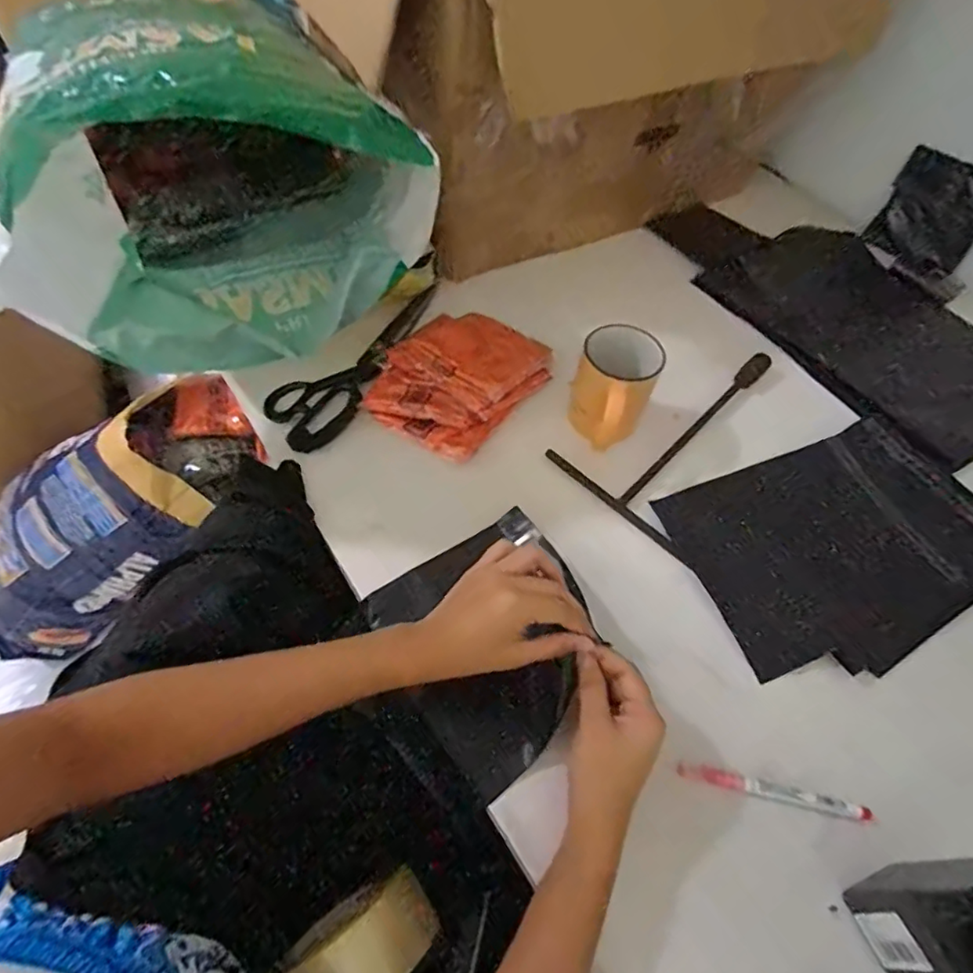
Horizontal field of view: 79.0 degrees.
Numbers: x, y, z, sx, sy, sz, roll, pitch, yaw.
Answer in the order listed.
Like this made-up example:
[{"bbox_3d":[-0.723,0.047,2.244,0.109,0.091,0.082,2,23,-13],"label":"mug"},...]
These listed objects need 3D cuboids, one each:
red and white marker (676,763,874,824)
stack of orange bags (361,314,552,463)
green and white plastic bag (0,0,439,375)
[{"bbox_3d":[0.215,0.227,0.440,0.141,0.006,0.013,12,56,4],"label":"red and white marker"},{"bbox_3d":[-0.031,-0.123,0.636,0.146,0.035,0.189,34,60,18],"label":"stack of orange bags"},{"bbox_3d":[-0.242,-0.258,0.519,0.276,0.235,0.229,-18,59,-16],"label":"green and white plastic bag"}]

